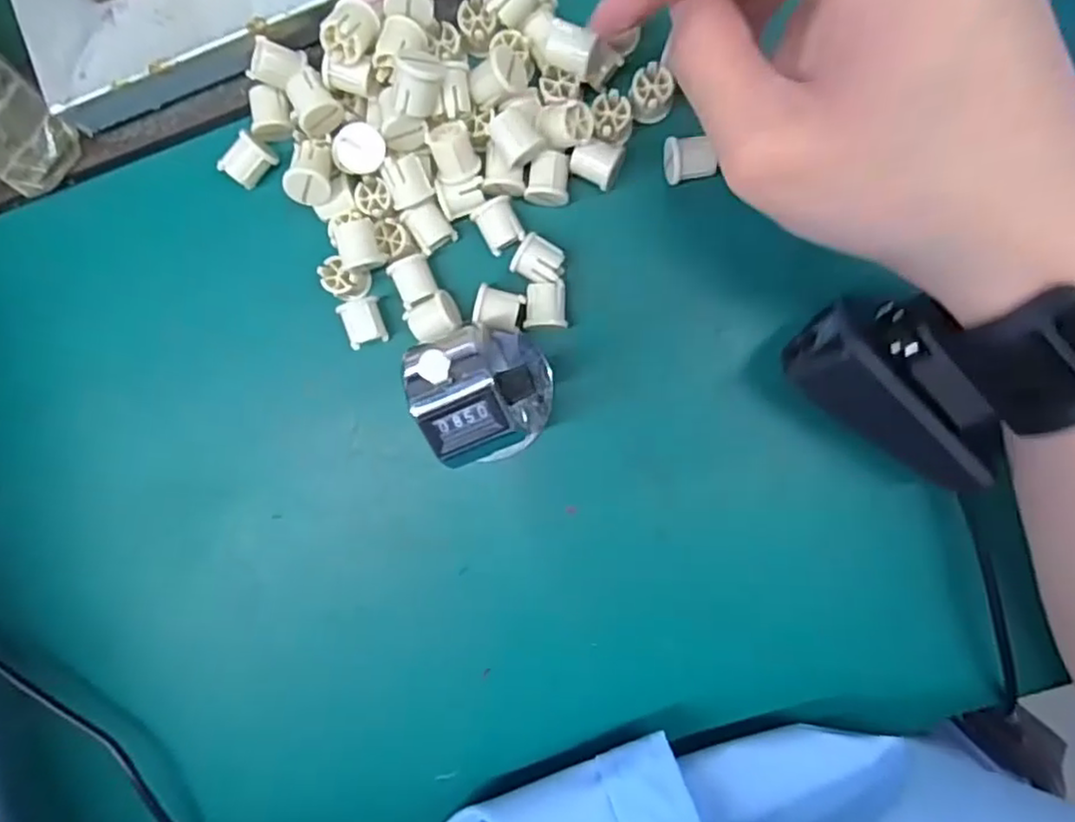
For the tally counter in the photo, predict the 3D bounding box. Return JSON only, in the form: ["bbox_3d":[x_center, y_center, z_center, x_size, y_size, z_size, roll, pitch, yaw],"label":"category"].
[{"bbox_3d":[-0.019,-0.005,0.229,0.044,0.052,0.045,-27,89,6],"label":"tally counter"}]

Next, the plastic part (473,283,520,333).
[{"bbox_3d":[-0.014,-0.038,0.248,0.016,0.010,0.014,14,93,5],"label":"plastic part"}]

